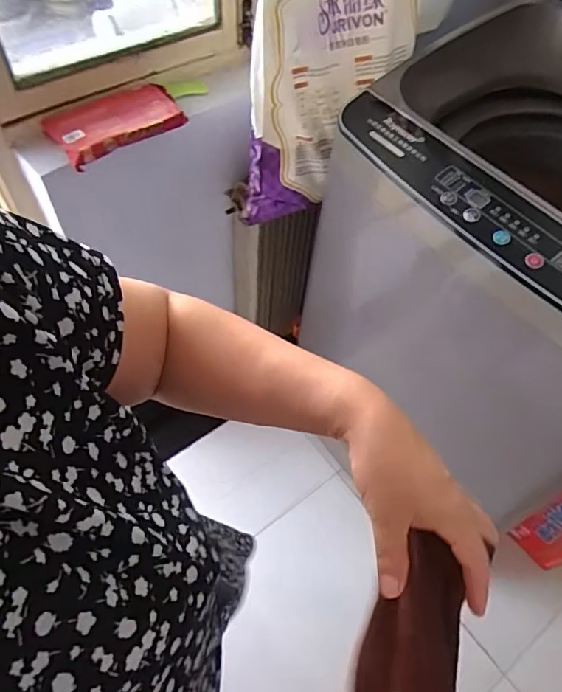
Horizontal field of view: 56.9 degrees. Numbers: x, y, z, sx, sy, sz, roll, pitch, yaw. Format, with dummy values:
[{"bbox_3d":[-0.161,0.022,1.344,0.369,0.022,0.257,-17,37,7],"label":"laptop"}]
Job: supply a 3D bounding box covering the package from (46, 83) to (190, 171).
[{"bbox_3d":[-0.253,-0.346,0.801,0.189,0.033,0.114,-32,65,-21],"label":"package"}]

